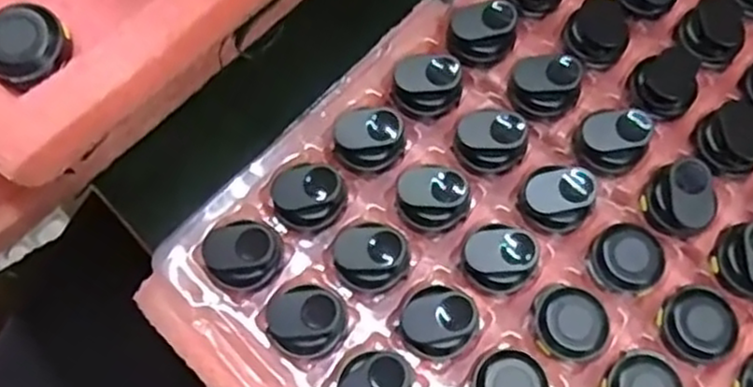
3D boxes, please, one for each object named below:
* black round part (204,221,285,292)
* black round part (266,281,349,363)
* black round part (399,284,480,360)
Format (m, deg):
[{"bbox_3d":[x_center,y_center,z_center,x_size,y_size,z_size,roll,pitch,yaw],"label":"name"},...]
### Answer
[{"bbox_3d":[-0.053,0.024,0.281,0.030,0.013,0.025,-12,71,-8],"label":"black round part"},{"bbox_3d":[-0.028,0.049,0.273,0.031,0.013,0.027,26,70,6],"label":"black round part"},{"bbox_3d":[0.025,0.050,0.275,0.028,0.009,0.027,1,70,-3],"label":"black round part"}]

